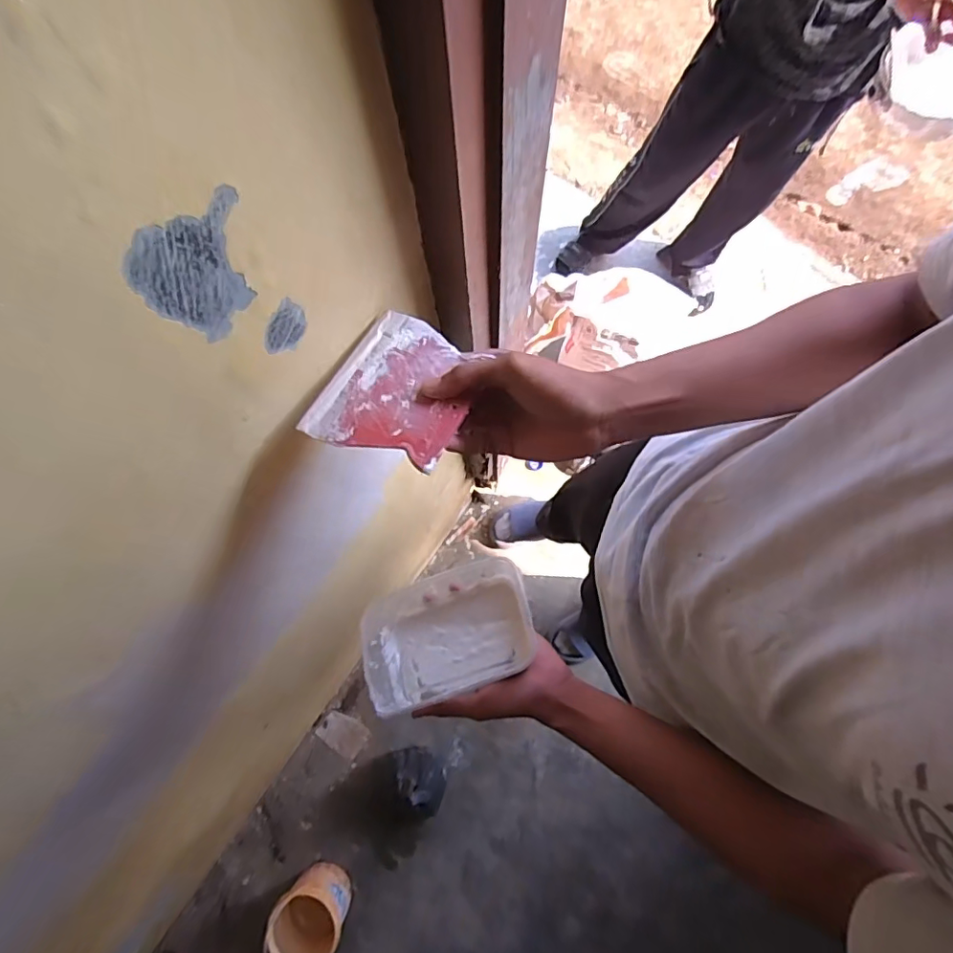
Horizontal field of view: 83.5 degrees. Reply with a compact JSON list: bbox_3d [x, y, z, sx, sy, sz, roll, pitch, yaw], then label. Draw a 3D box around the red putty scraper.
[{"bbox_3d":[-0.055,-0.066,0.386,0.103,0.006,0.117,20,65,14],"label":"red putty scraper"}]

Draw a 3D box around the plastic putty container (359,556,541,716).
[{"bbox_3d":[-0.030,0.157,0.541,0.169,0.062,0.111,-19,77,-7],"label":"plastic putty container"}]

